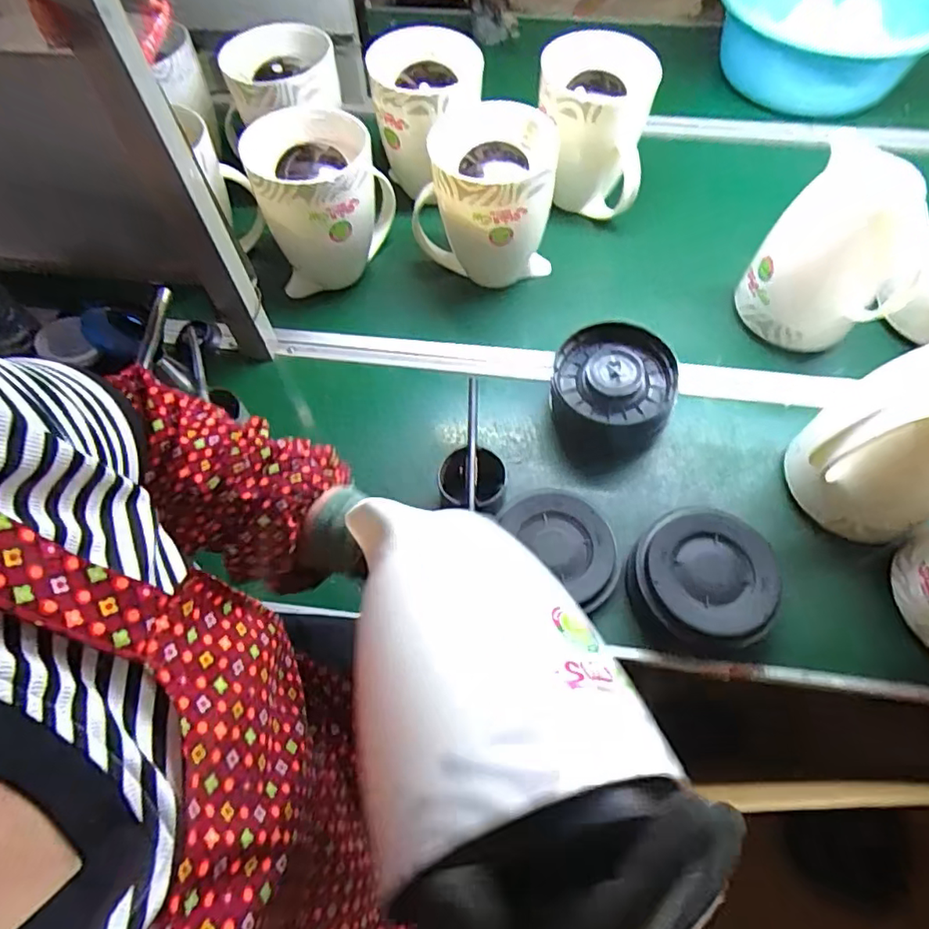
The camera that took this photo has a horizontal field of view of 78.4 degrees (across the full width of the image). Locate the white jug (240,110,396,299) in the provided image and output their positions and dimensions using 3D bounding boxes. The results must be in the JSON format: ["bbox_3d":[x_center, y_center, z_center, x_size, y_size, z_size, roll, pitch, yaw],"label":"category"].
[{"bbox_3d":[-0.152,-0.278,0.642,0.145,0.185,0.113,-5,61,-2],"label":"white jug"}]

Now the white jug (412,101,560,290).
[{"bbox_3d":[0.030,-0.278,0.635,0.129,0.188,0.121,37,68,19],"label":"white jug"}]

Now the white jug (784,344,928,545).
[{"bbox_3d":[0.408,-0.021,0.541,0.148,0.182,0.132,24,64,13],"label":"white jug"}]

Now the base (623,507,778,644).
[{"bbox_3d":[0.228,0.107,0.552,0.127,0.055,0.116,0,61,1],"label":"base"}]

